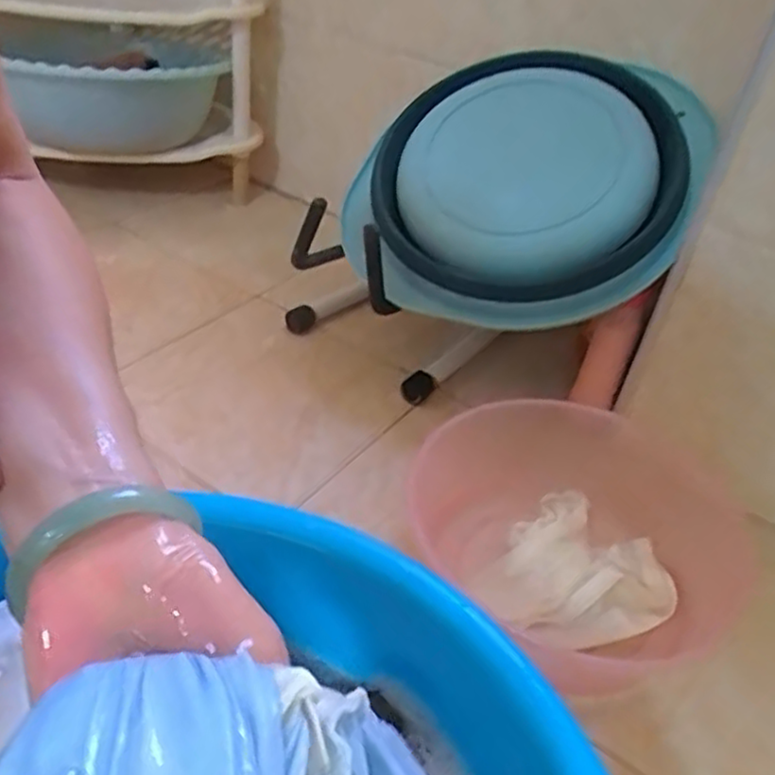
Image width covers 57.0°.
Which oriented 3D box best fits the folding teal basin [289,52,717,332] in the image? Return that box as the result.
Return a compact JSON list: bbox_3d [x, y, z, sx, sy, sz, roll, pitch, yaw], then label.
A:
[{"bbox_3d":[0.141,-0.227,0.766,0.359,0.074,0.379,26,77,21],"label":"folding teal basin"}]

